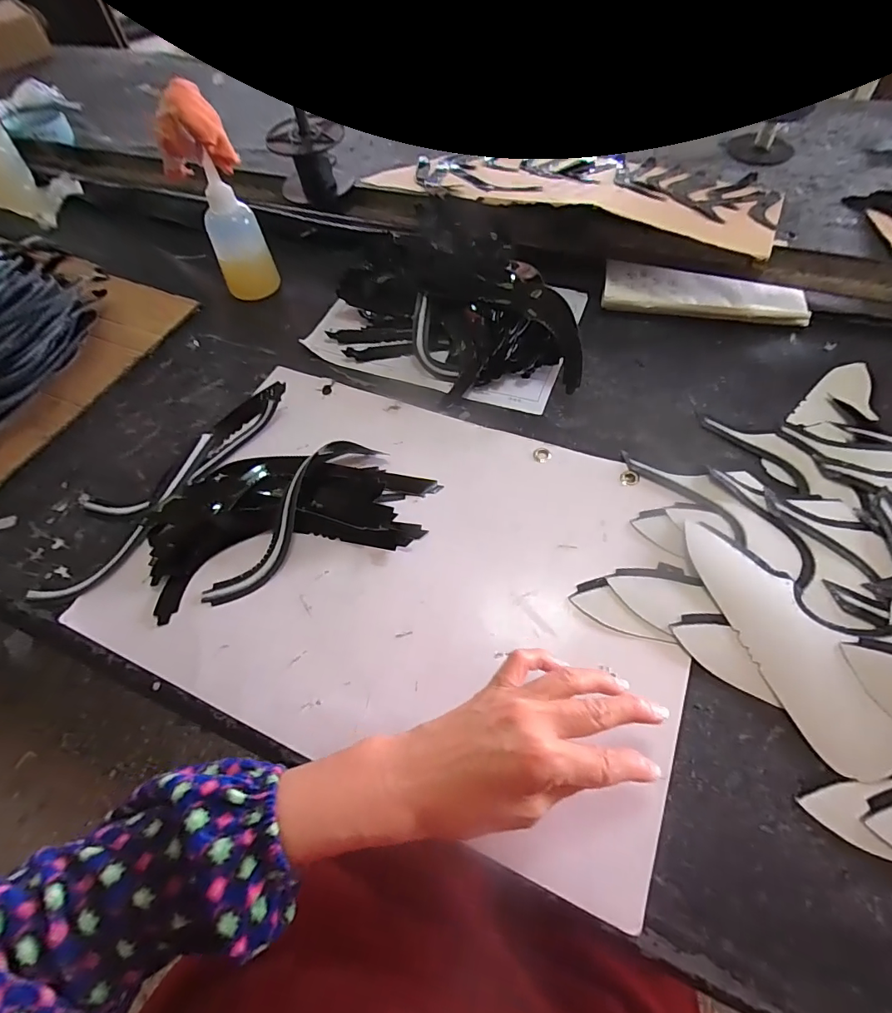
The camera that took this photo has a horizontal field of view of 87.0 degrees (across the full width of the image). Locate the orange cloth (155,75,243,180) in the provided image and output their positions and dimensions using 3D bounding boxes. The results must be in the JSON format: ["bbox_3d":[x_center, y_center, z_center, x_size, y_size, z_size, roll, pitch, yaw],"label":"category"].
[{"bbox_3d":[-0.254,-0.371,0.468,0.073,0.071,0.041,-36,62,-18],"label":"orange cloth"}]

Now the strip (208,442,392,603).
[{"bbox_3d":[-0.133,0.004,0.403,0.044,0.035,0.190,25,62,18],"label":"strip"}]

